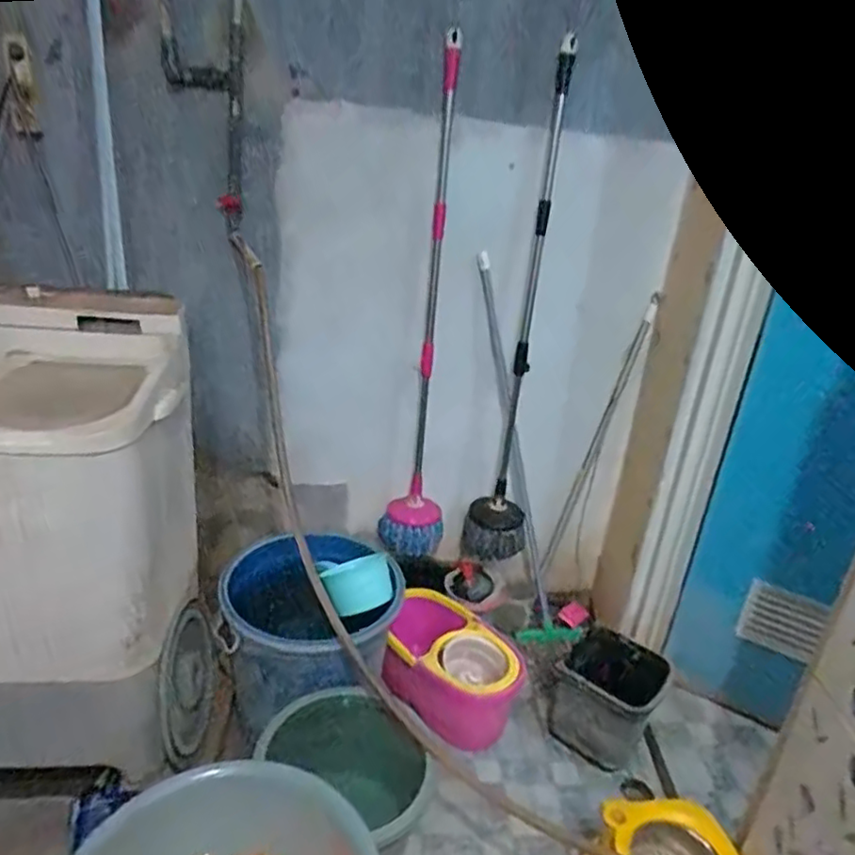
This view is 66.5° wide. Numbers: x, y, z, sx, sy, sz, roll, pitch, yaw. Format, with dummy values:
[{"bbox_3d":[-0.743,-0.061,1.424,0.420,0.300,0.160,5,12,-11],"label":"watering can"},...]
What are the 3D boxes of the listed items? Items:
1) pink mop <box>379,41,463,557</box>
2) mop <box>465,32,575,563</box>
[{"bbox_3d":[-0.003,-0.303,1.766,0.166,1.327,0.367,3,25,-5],"label":"pink mop"},{"bbox_3d":[0.262,-0.268,1.765,0.171,1.372,0.250,9,25,8],"label":"mop"}]

